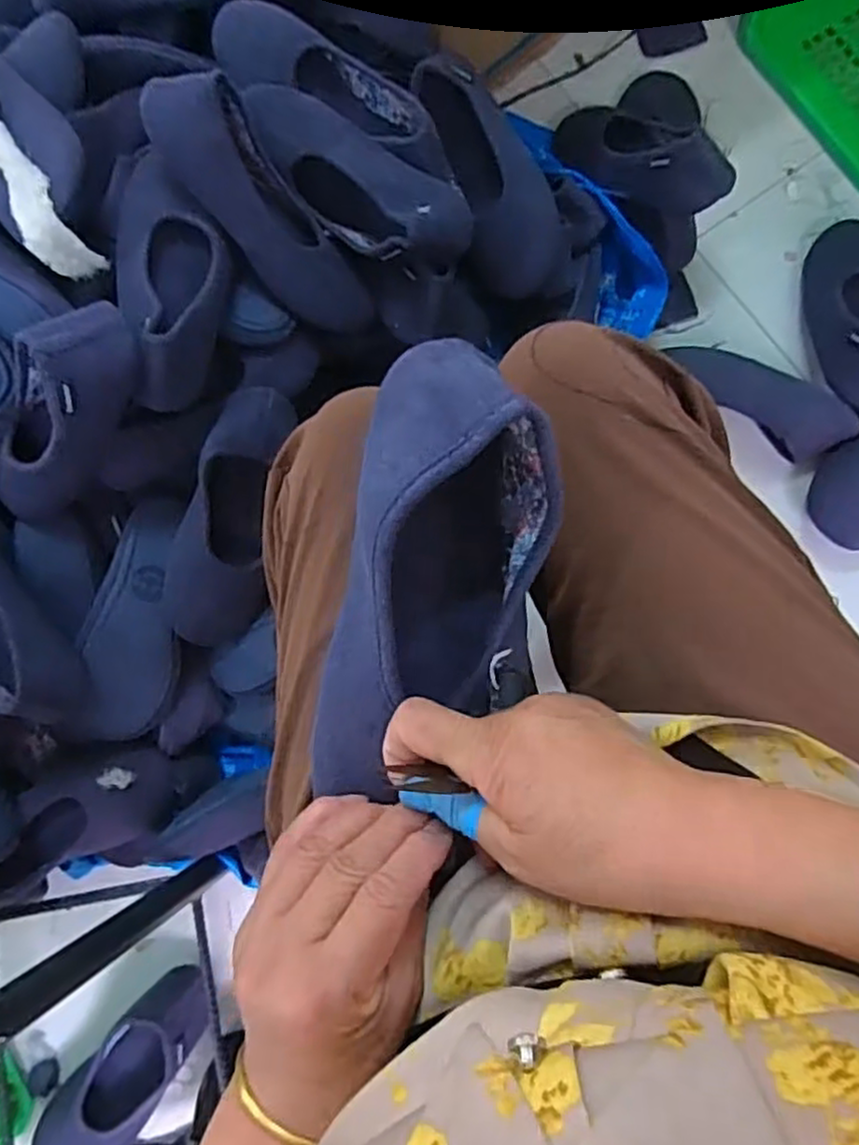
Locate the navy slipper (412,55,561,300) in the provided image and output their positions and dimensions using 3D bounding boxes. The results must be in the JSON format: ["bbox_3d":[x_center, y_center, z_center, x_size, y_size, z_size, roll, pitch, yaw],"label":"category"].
[{"bbox_3d":[0.060,-0.403,0.721,0.093,0.064,0.241,-26,103,1],"label":"navy slipper"}]

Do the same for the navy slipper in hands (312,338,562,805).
[{"bbox_3d":[0.007,0.002,0.318,0.087,0.075,0.199,12,84,6],"label":"navy slipper in hands"}]

